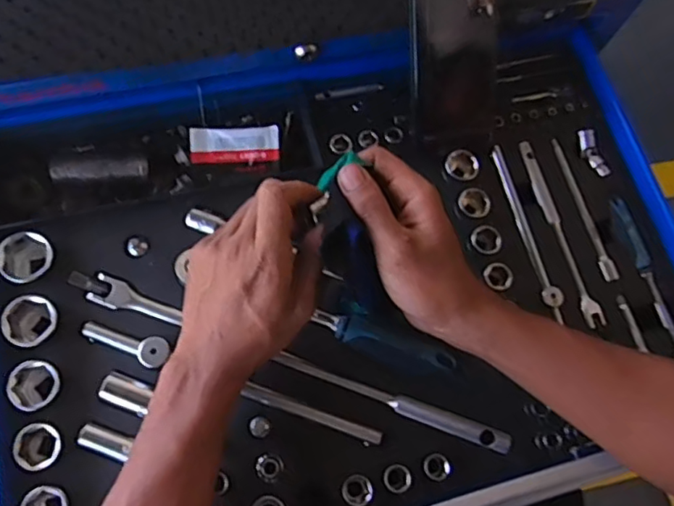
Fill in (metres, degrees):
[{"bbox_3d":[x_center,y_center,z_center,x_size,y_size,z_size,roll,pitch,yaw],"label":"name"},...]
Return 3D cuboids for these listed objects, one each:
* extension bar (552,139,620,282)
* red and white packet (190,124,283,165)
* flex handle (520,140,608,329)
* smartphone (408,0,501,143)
[{"bbox_3d":[0.231,-0.042,0.540,0.013,0.009,0.142,-14,73,-10],"label":"extension bar"},{"bbox_3d":[-0.093,-0.099,0.527,0.080,0.004,0.032,-3,92,-2],"label":"red and white packet"},{"bbox_3d":[0.206,-0.021,0.532,0.017,0.007,0.183,-12,73,-10],"label":"flex handle"},{"bbox_3d":[0.107,-0.176,0.502,0.087,0.149,0.011,-14,30,-13],"label":"smartphone"}]

